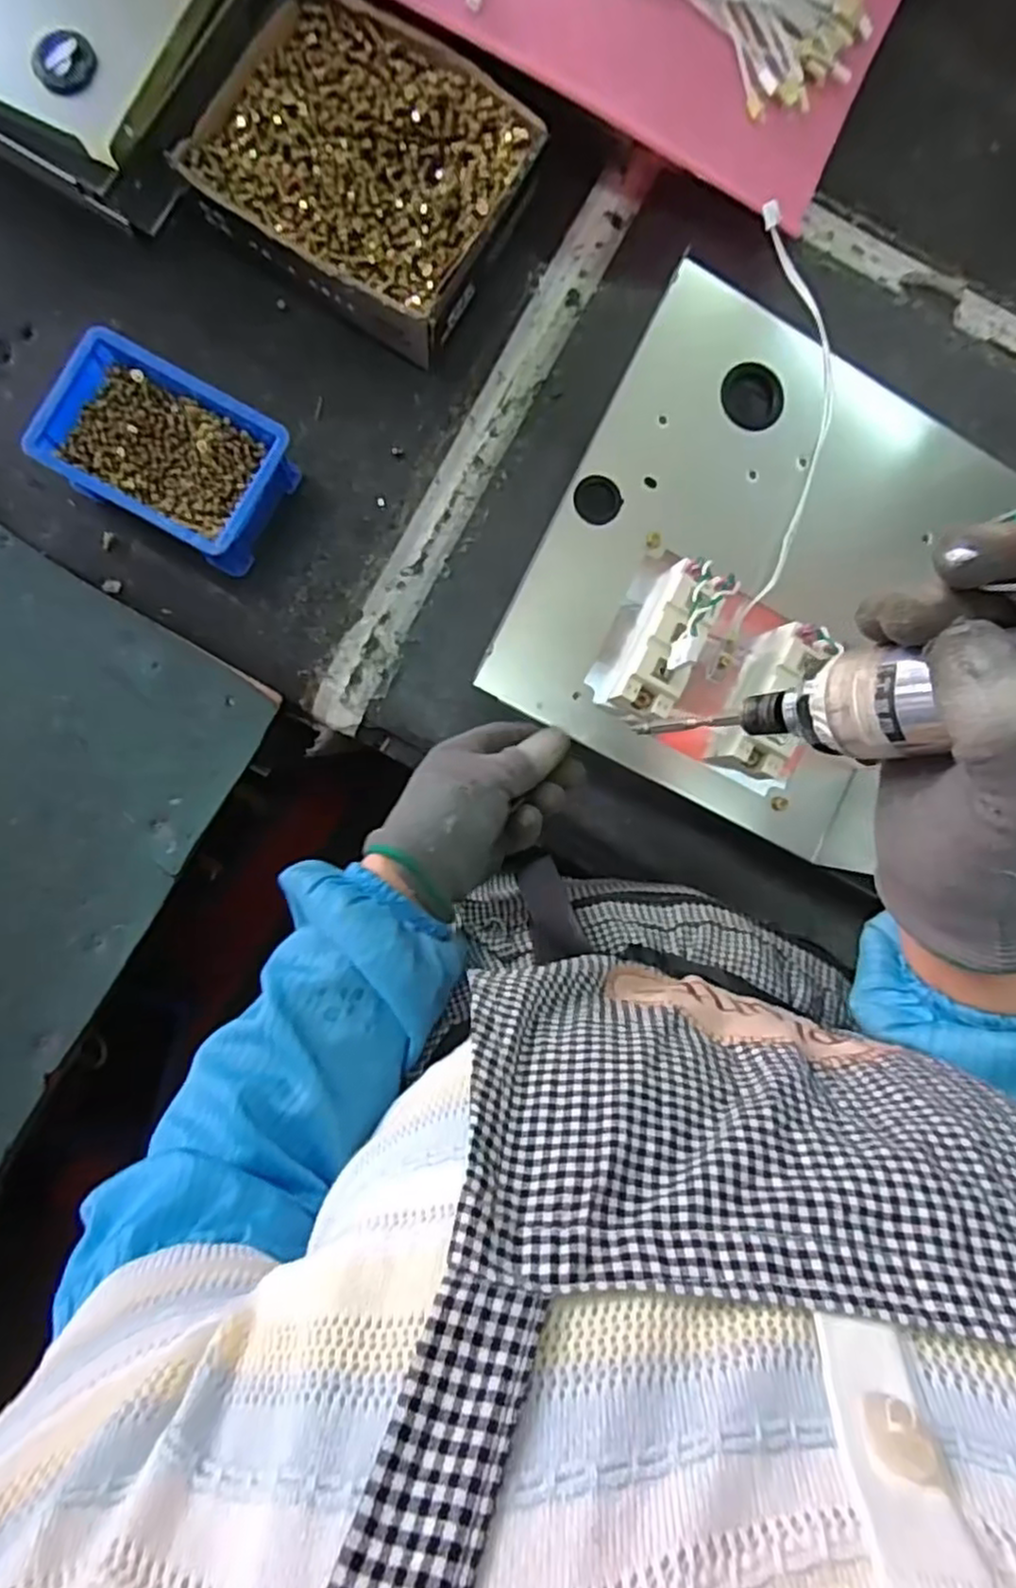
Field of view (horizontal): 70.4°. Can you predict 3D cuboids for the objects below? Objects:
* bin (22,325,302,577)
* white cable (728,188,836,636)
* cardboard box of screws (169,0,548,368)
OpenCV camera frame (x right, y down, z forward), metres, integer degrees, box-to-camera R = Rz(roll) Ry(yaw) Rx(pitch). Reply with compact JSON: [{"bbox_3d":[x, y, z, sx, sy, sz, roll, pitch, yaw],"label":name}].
[{"bbox_3d":[-0.232,-0.230,0.497,0.149,0.058,0.099,29,88,0],"label":"bin"},{"bbox_3d":[0.186,-0.249,0.475,0.056,0.037,0.303,6,88,-3],"label":"white cable"},{"bbox_3d":[-0.097,-0.437,0.509,0.209,0.050,0.185,30,88,0],"label":"cardboard box of screws"}]

